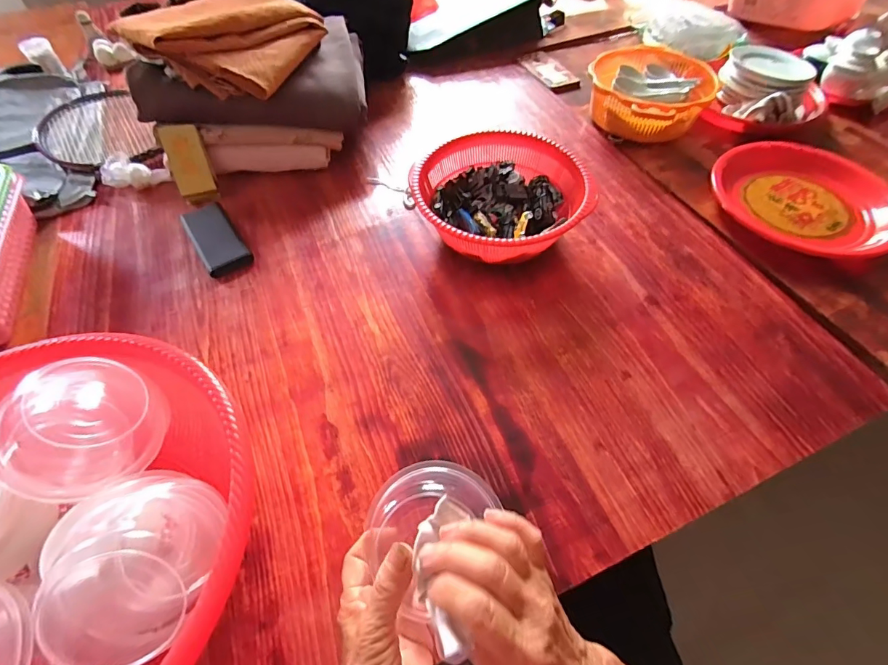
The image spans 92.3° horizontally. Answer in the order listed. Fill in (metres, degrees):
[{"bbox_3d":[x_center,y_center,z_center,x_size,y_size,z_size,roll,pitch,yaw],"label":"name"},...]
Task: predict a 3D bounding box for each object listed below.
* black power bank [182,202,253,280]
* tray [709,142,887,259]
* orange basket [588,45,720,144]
[{"bbox_3d":[-0.341,-0.142,0.641,0.063,0.014,0.152,-31,60,-18],"label":"black power bank"},{"bbox_3d":[0.545,-0.202,0.643,0.241,0.042,0.241,-1,55,1],"label":"tray"},{"bbox_3d":[0.373,-0.444,0.785,0.202,0.079,0.270,17,58,13],"label":"orange basket"}]

